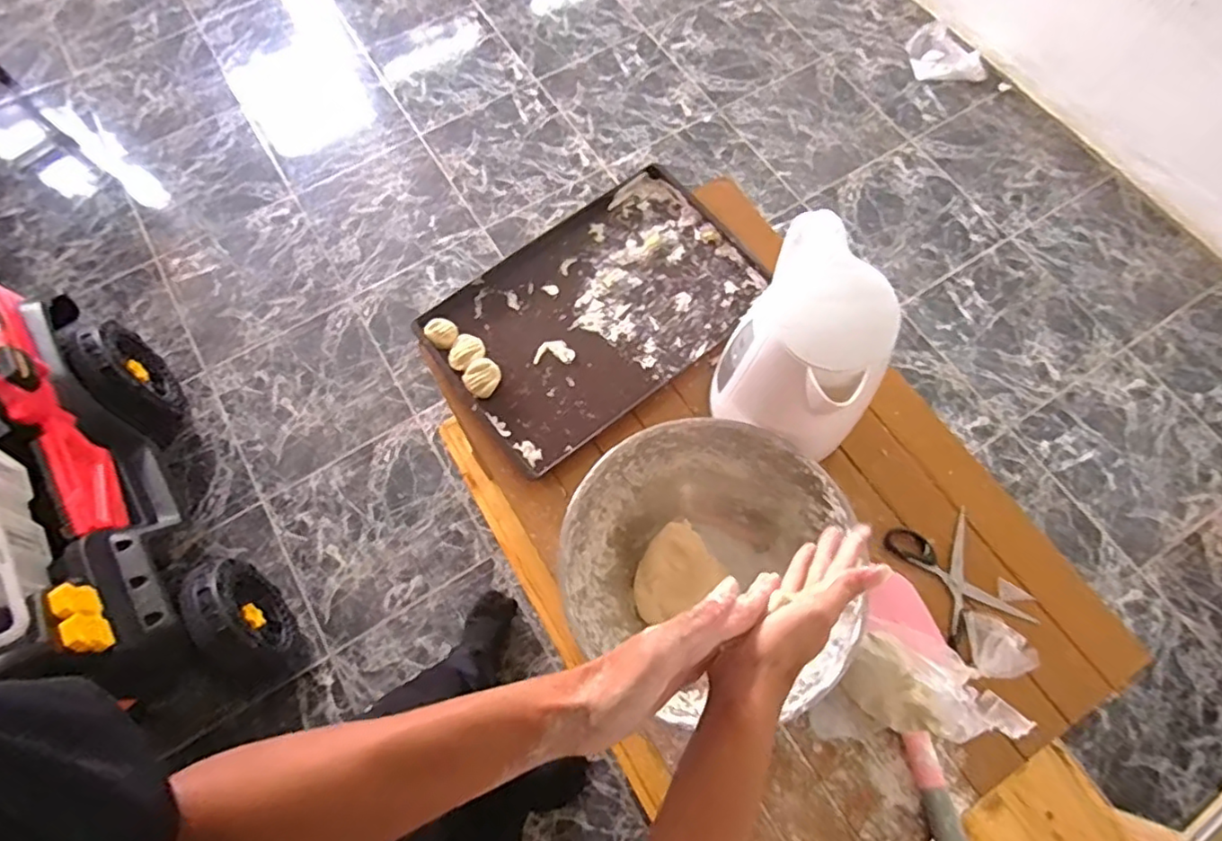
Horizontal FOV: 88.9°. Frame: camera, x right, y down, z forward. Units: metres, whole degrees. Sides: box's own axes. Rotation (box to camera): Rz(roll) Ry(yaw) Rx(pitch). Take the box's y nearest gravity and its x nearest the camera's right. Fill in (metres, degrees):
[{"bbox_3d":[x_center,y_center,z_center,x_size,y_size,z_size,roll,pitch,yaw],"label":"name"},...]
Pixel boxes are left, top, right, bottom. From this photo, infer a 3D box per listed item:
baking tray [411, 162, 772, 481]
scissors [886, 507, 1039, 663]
[{"bbox_3d":[-0.013,-0.133,0.735,0.374,0.021,0.242,-38,75,-11],"label":"baking tray"},{"bbox_3d":[0.350,0.160,0.629,0.093,0.013,0.130,-20,72,-6],"label":"scissors"}]

